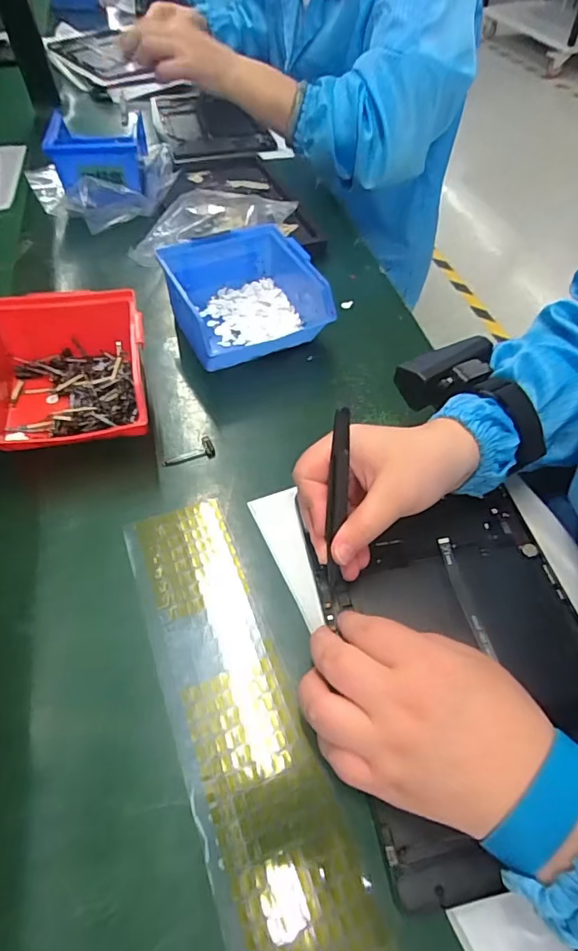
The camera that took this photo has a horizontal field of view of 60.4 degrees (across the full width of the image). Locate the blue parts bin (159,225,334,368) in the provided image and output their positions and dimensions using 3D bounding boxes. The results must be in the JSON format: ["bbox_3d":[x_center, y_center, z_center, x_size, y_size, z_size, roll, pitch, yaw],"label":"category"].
[{"bbox_3d":[-0.041,-0.160,0.459,0.122,0.063,0.131,-20,56,-16],"label":"blue parts bin"}]

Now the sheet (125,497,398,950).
[{"bbox_3d":[-0.025,0.140,0.271,0.068,0.004,0.305,-20,54,-13],"label":"sheet"}]

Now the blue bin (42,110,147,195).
[{"bbox_3d":[-0.234,-0.412,0.619,0.106,0.065,0.134,-5,52,-2],"label":"blue bin"}]

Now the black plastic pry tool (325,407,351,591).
[{"bbox_3d":[0.031,0.017,0.307,0.012,0.118,0.004,-2,17,-2],"label":"black plastic pry tool"}]

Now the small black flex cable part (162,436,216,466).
[{"bbox_3d":[-0.081,-0.019,0.394,0.041,0.004,0.020,-12,55,-10],"label":"small black flex cable part"}]

